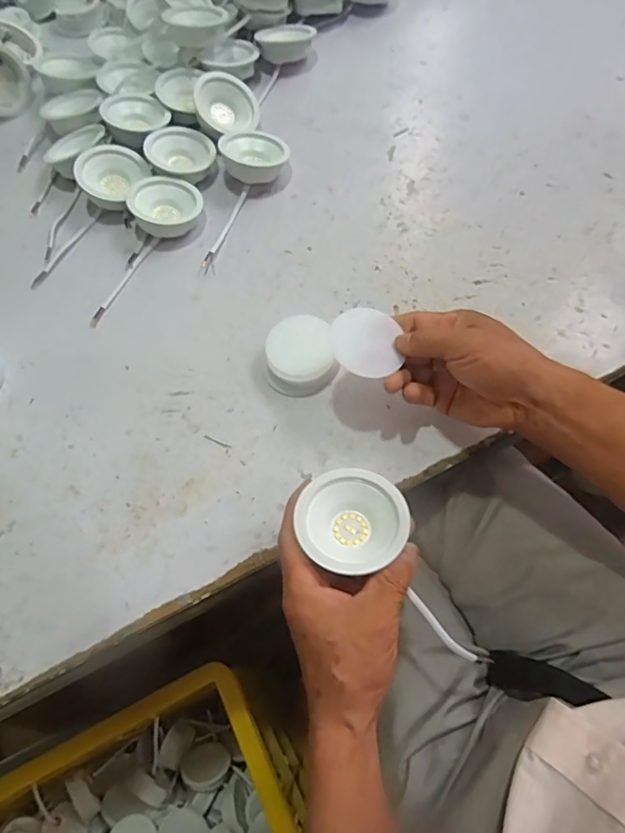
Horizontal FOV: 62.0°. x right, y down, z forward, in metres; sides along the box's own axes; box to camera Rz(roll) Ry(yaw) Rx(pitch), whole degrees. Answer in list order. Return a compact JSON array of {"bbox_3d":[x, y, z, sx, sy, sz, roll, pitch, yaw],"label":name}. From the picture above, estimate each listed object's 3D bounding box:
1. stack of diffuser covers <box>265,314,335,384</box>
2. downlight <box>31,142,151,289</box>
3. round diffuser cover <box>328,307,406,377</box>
[{"bbox_3d":[-0.011,-0.053,0.445,0.054,0.026,0.060,-7,66,1],"label":"stack of diffuser covers"},{"bbox_3d":[-0.222,-0.206,0.520,0.067,0.042,0.170,13,68,9],"label":"downlight"},{"bbox_3d":[0.038,-0.056,0.384,0.051,0.004,0.056,3,67,-6],"label":"round diffuser cover"}]

